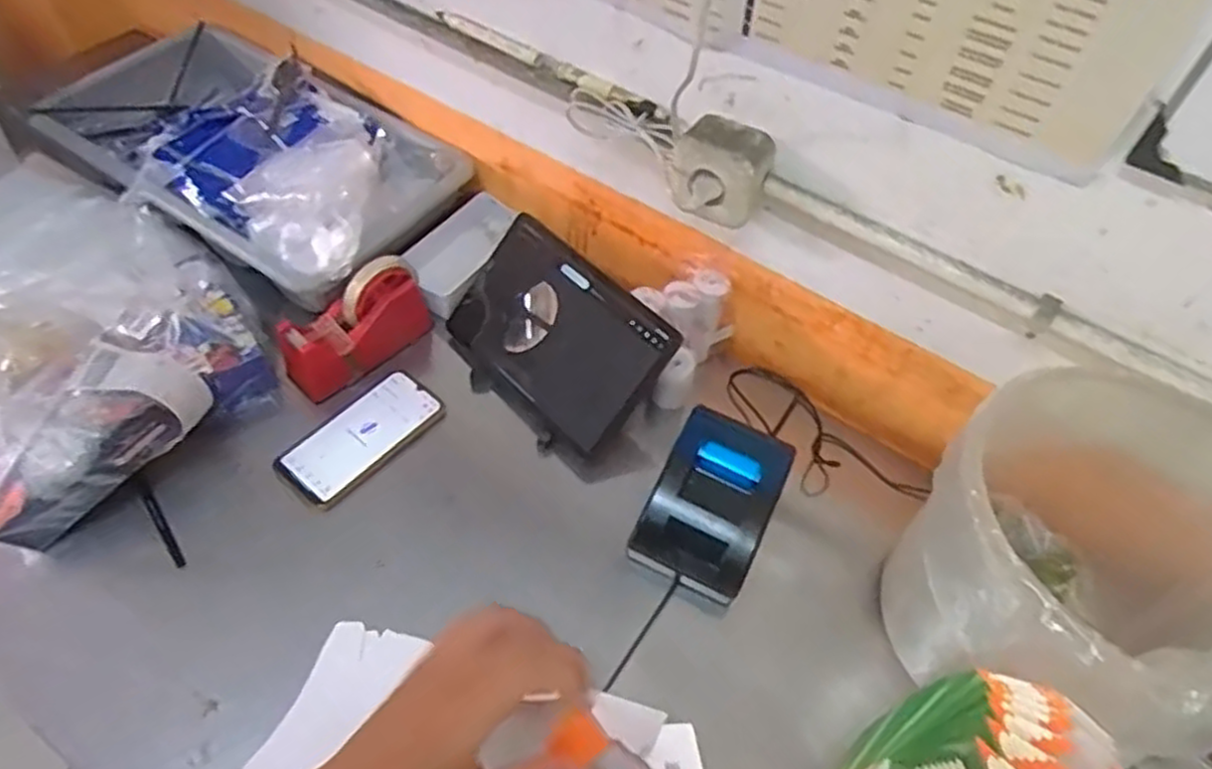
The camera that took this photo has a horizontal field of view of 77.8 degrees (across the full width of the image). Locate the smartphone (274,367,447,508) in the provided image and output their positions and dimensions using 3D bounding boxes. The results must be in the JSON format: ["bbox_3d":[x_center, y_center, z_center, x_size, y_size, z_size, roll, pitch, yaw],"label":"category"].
[{"bbox_3d":[-0.257,0.054,0.798,0.085,0.017,0.168,37,59,20],"label":"smartphone"}]

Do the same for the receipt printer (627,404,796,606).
[{"bbox_3d":[0.103,0.119,0.731,0.114,0.090,0.144,24,55,12],"label":"receipt printer"}]

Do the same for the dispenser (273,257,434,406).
[{"bbox_3d":[-0.278,-0.065,0.835,0.164,0.131,0.060,-33,63,-26],"label":"dispenser"}]

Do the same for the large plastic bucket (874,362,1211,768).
[{"bbox_3d":[0.374,0.156,0.601,0.249,0.215,0.251,3,54,-3],"label":"large plastic bucket"}]

